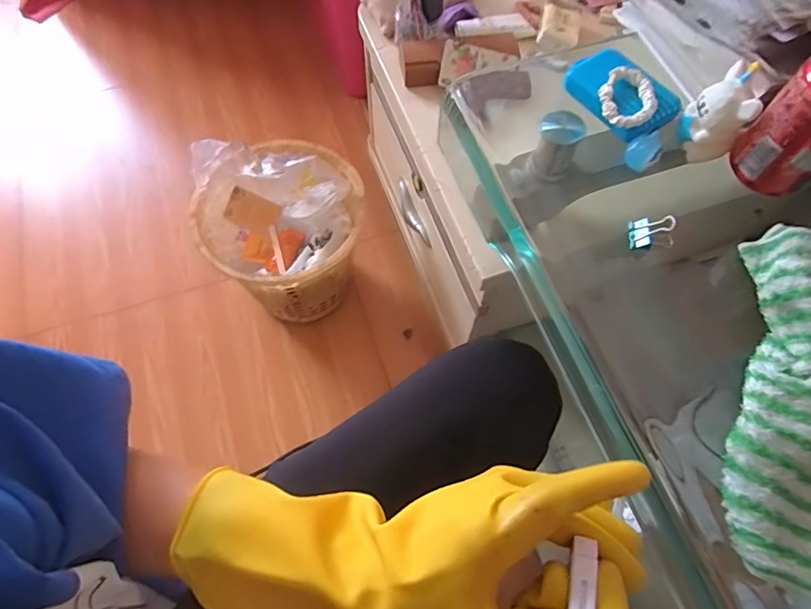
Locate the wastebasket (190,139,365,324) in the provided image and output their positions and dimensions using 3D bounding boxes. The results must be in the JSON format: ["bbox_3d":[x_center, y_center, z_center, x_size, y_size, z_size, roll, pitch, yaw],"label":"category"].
[{"bbox_3d":[-0.192,-0.106,0.854,0.246,0.260,0.246,0,64,-1],"label":"wastebasket"}]

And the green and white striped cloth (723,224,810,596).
[{"bbox_3d":[0.284,0.050,0.352,0.110,0.033,0.271,28,67,12],"label":"green and white striped cloth"}]

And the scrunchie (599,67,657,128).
[{"bbox_3d":[0.198,-0.185,0.452,0.048,0.015,0.056,24,66,10],"label":"scrunchie"}]

